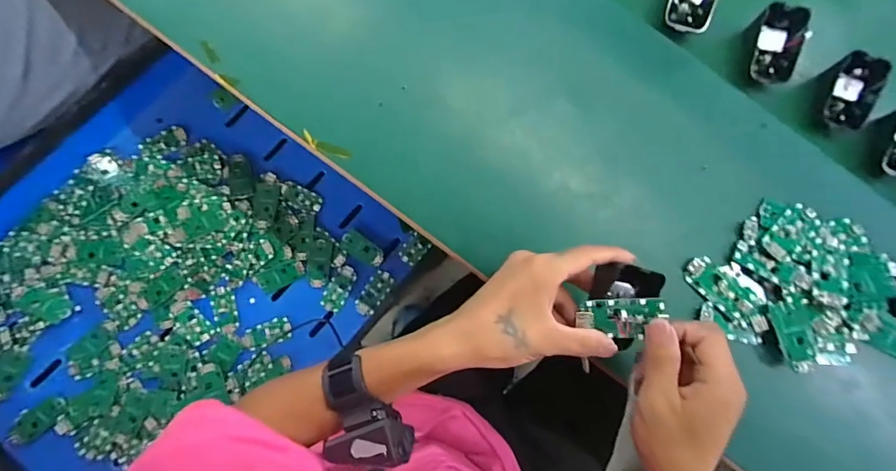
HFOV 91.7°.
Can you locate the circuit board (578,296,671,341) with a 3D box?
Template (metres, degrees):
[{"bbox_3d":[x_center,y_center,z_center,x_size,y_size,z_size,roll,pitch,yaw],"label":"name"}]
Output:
[{"bbox_3d":[0.128,0.062,0.322,0.061,0.006,0.032,-3,101,9],"label":"circuit board"}]

